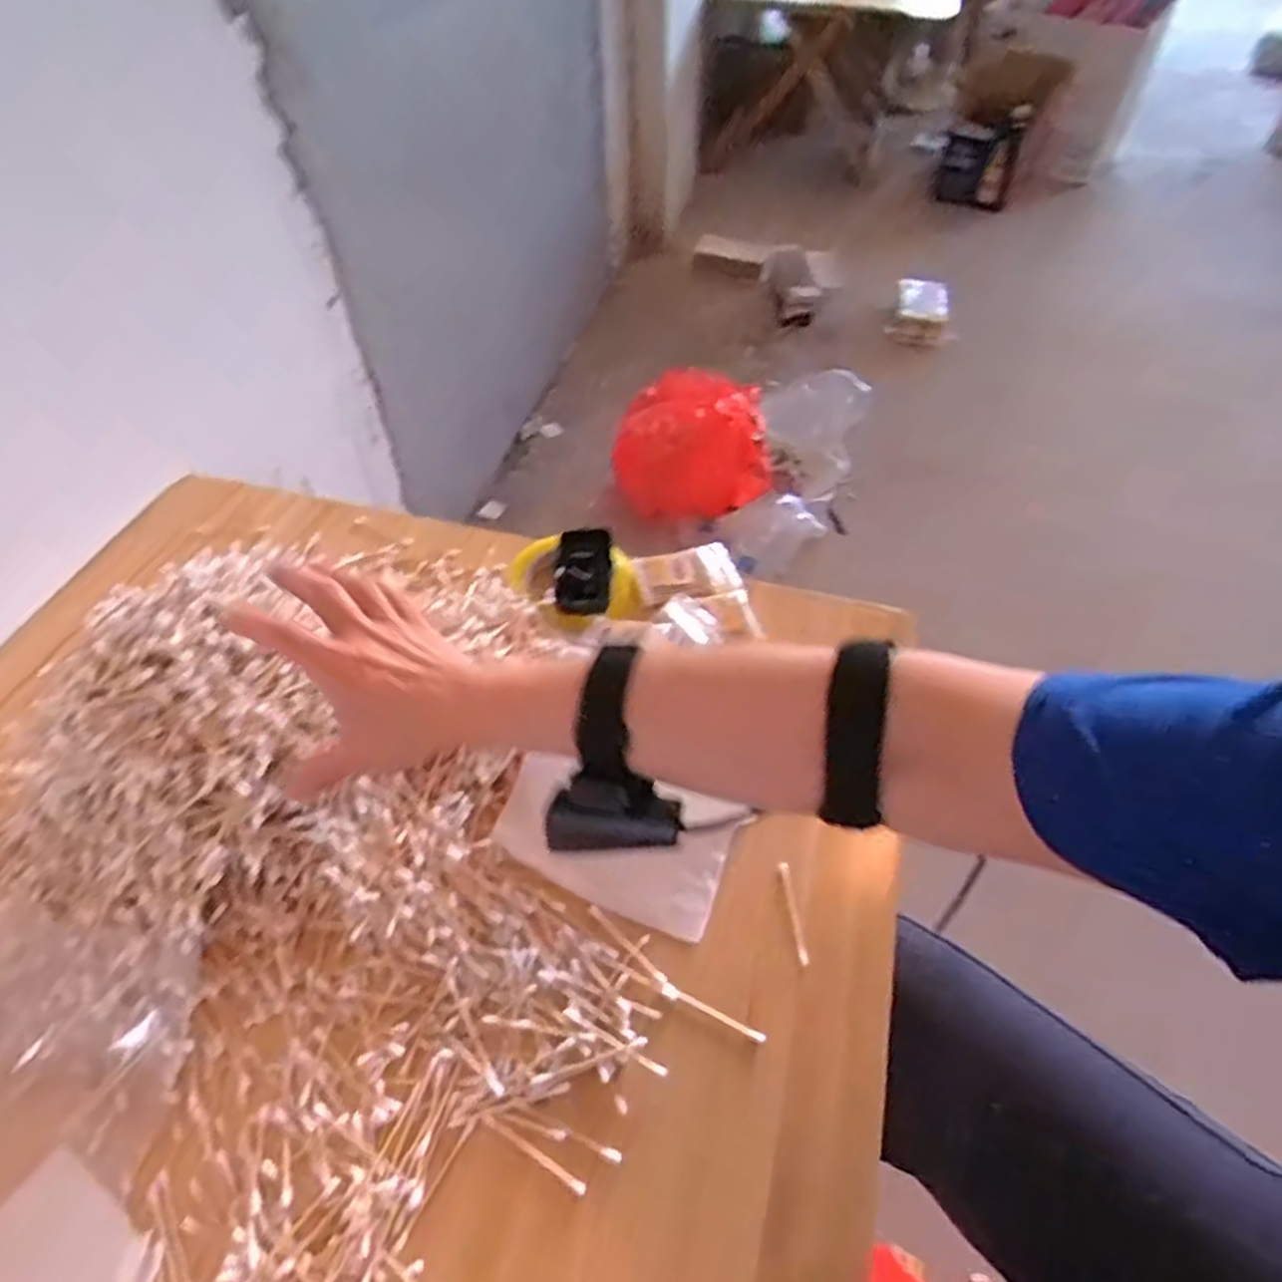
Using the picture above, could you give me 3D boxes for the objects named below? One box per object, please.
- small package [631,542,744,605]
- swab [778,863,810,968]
[{"bbox_3d":[0.045,-0.065,0.753,0.094,0.018,0.060,-14,52,-11],"label":"small package"},{"bbox_3d":[0.109,0.193,0.556,0.007,0.007,0.071,-6,53,-5],"label":"swab"}]

